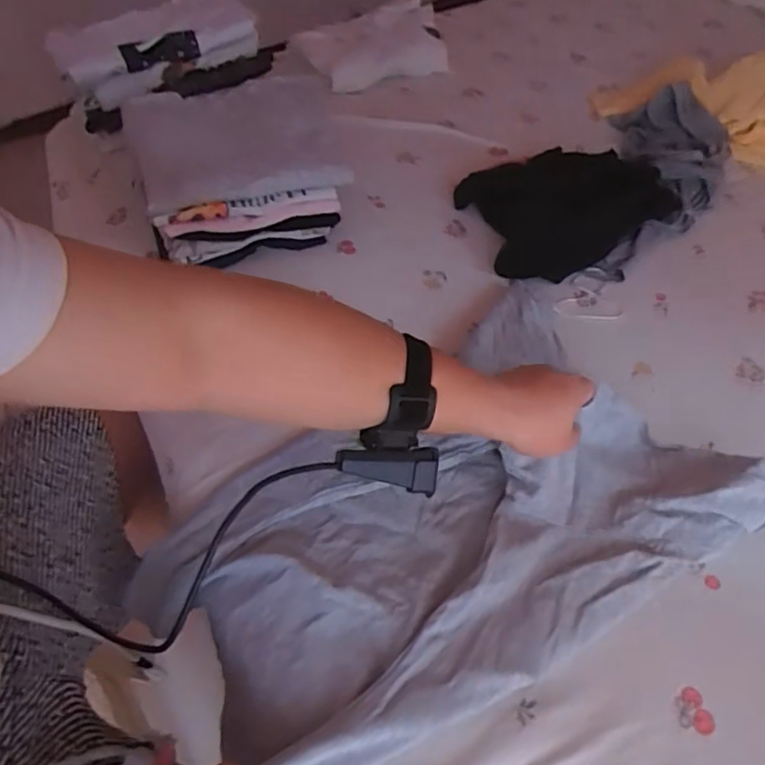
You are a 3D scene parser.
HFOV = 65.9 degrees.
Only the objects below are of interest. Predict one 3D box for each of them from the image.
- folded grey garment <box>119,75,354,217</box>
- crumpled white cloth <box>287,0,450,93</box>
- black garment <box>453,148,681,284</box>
[{"bbox_3d":[-0.173,-0.307,0.735,0.272,0.056,0.222,-17,51,-11],"label":"folded grey garment"},{"bbox_3d":[-0.025,-0.588,1.048,0.255,0.089,0.203,-14,52,-6],"label":"crumpled white cloth"},{"bbox_3d":[0.239,-0.237,0.755,0.246,0.062,0.189,-17,50,-11],"label":"black garment"}]

